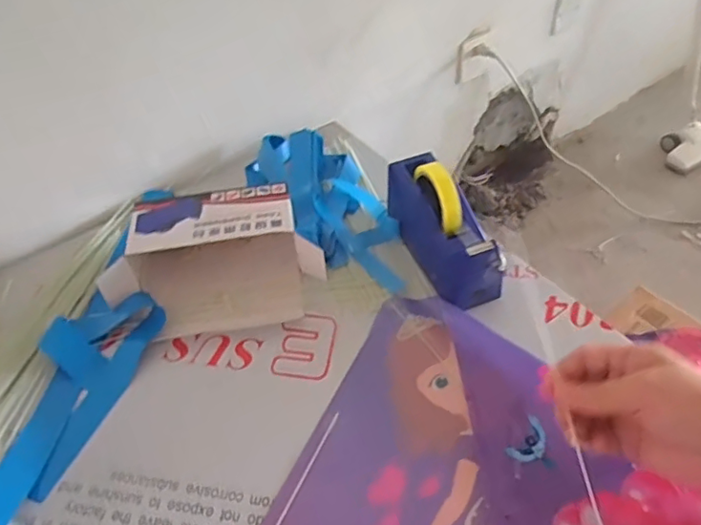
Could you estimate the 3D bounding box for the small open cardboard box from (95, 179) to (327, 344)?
[{"bbox_3d":[-0.171,-0.008,0.743,0.267,0.073,0.195,-2,49,2],"label":"small open cardboard box"}]

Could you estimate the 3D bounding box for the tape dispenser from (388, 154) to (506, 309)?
[{"bbox_3d":[0.117,-0.047,0.719,0.067,0.118,0.211,-21,50,-14],"label":"tape dispenser"}]

